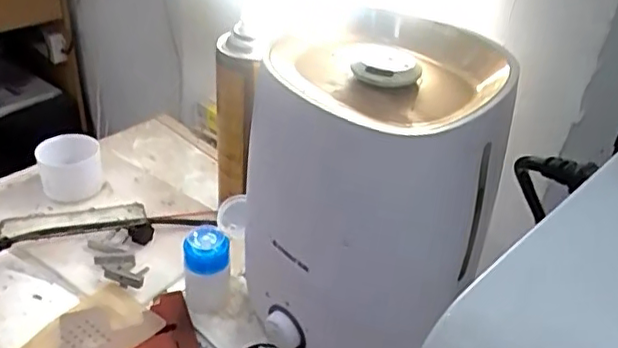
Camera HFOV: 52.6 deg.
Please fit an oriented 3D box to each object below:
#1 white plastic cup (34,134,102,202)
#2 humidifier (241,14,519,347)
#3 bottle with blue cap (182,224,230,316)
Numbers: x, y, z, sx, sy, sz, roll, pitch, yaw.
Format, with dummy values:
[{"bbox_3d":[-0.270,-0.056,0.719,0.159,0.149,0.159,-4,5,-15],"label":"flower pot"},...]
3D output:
[{"bbox_3d":[-0.260,-0.004,0.683,0.064,0.059,0.057,-11,39,-21],"label":"white plastic cup"},{"bbox_3d":[0.035,0.026,0.495,0.172,0.274,0.160,1,36,-5],"label":"humidifier"},{"bbox_3d":[-0.094,0.087,0.573,0.043,0.071,0.043,-1,36,-9],"label":"bottle with blue cap"}]

